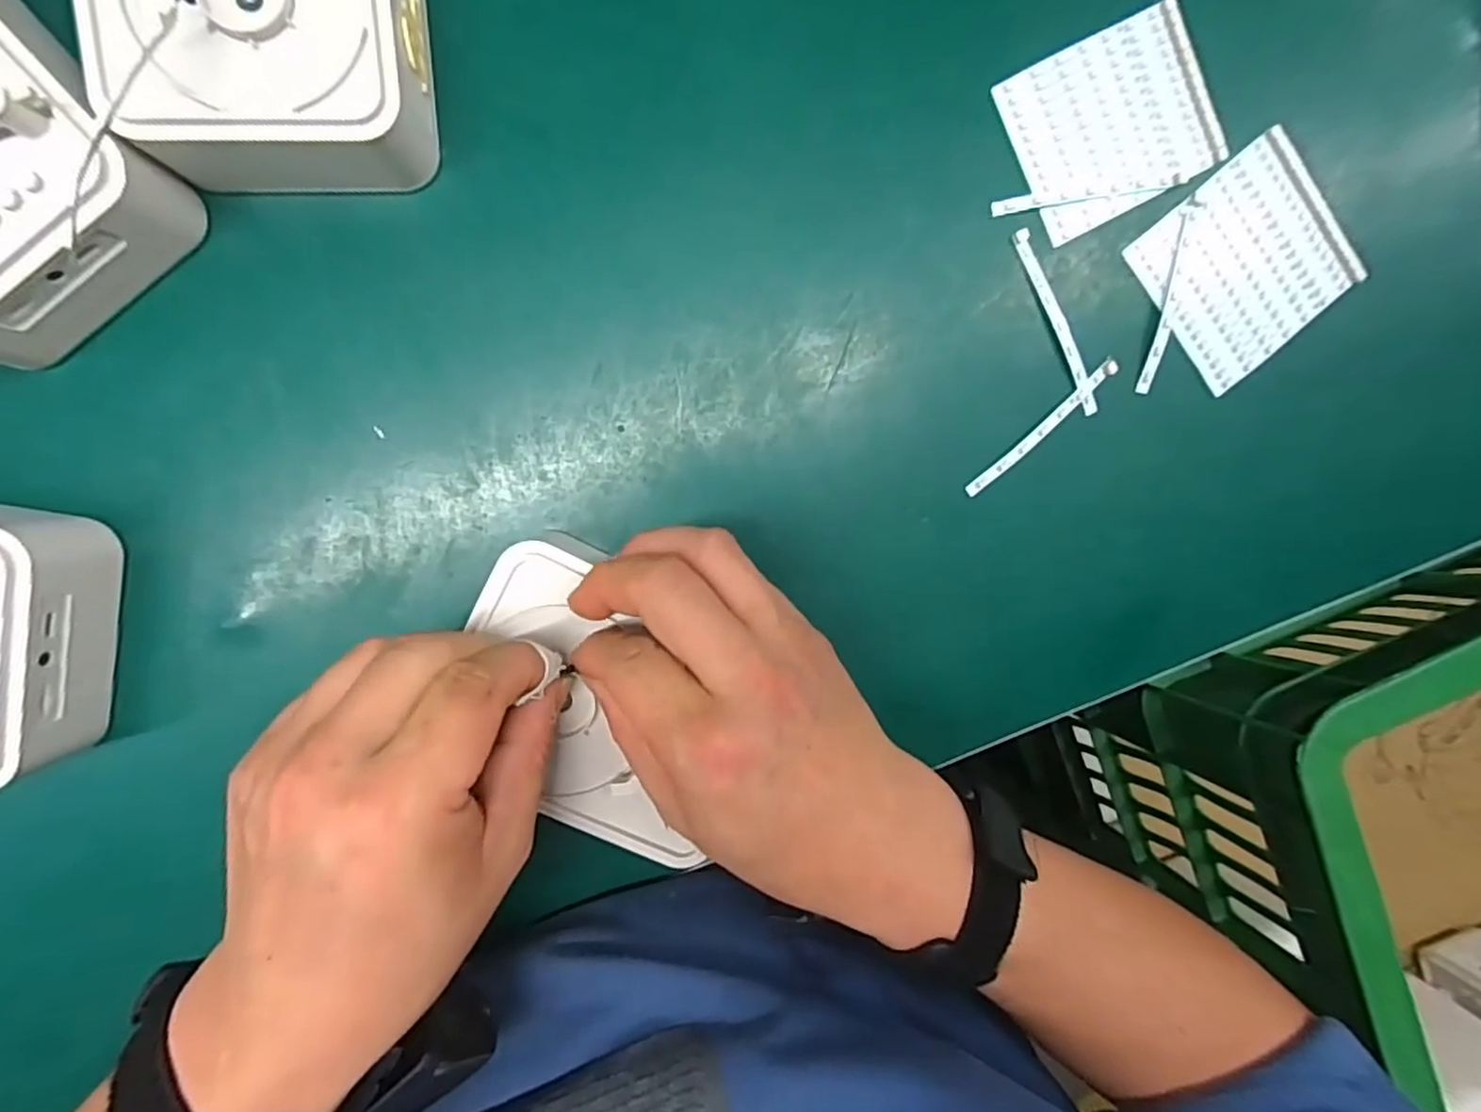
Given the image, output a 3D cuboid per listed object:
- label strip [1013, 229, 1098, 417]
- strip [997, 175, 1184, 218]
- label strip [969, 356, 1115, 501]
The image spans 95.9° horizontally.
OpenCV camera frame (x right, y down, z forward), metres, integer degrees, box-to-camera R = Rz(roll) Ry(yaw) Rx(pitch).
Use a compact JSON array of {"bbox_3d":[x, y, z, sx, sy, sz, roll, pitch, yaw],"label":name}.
[{"bbox_3d":[0.143,-0.104,0.301,0.007,0.004,0.087,-27,97,-2],"label":"label strip"},{"bbox_3d":[0.154,-0.161,0.296,0.087,0.004,0.007,-11,95,-4],"label":"strip"},{"bbox_3d":[0.139,-0.058,0.306,0.088,0.004,0.006,-43,97,0],"label":"label strip"}]

